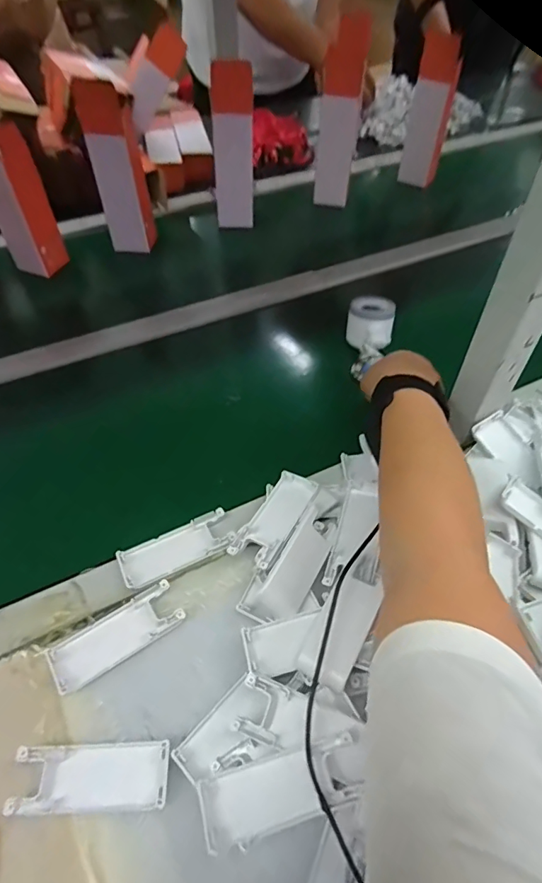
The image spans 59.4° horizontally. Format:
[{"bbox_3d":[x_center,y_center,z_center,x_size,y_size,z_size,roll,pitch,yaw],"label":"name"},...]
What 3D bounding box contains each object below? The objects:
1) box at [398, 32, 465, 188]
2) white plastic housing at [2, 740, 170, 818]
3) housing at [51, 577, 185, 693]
[{"bbox_3d":[0.289,-0.597,0.862,0.068,0.214,0.035,17,52,13],"label":"box"},{"bbox_3d":[-0.125,0.237,0.335,0.105,0.016,0.039,-2,50,-2],"label":"white plastic housing"},{"bbox_3d":[-0.127,0.162,0.396,0.104,0.018,0.041,-27,56,-21],"label":"housing"}]

